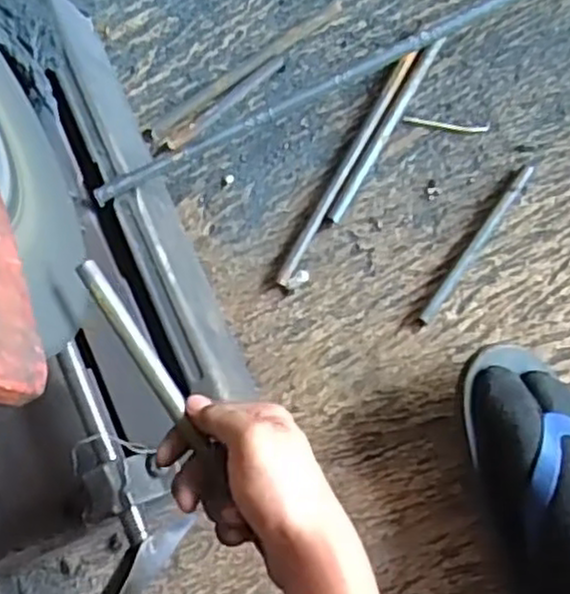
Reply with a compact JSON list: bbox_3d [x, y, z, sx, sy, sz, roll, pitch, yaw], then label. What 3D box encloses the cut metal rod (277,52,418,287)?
[{"bbox_3d":[0.053,-0.108,0.618,0.013,0.013,0.220,29,91,14],"label":"cut metal rod"}]

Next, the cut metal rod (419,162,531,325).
[{"bbox_3d":[0.154,-0.043,0.589,0.013,0.006,0.150,35,92,14],"label":"cut metal rod"}]

